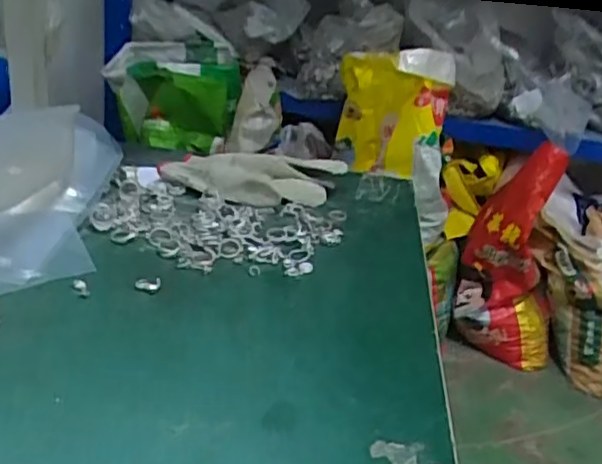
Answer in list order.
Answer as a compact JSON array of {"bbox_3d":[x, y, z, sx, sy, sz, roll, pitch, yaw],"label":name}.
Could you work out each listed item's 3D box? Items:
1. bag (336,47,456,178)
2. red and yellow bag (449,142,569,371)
[{"bbox_3d":[0.230,-0.304,1.653,0.295,0.320,0.242,13,26,9],"label":"bag"},{"bbox_3d":[0.581,0.062,1.767,0.270,0.589,0.200,12,26,9],"label":"red and yellow bag"}]

